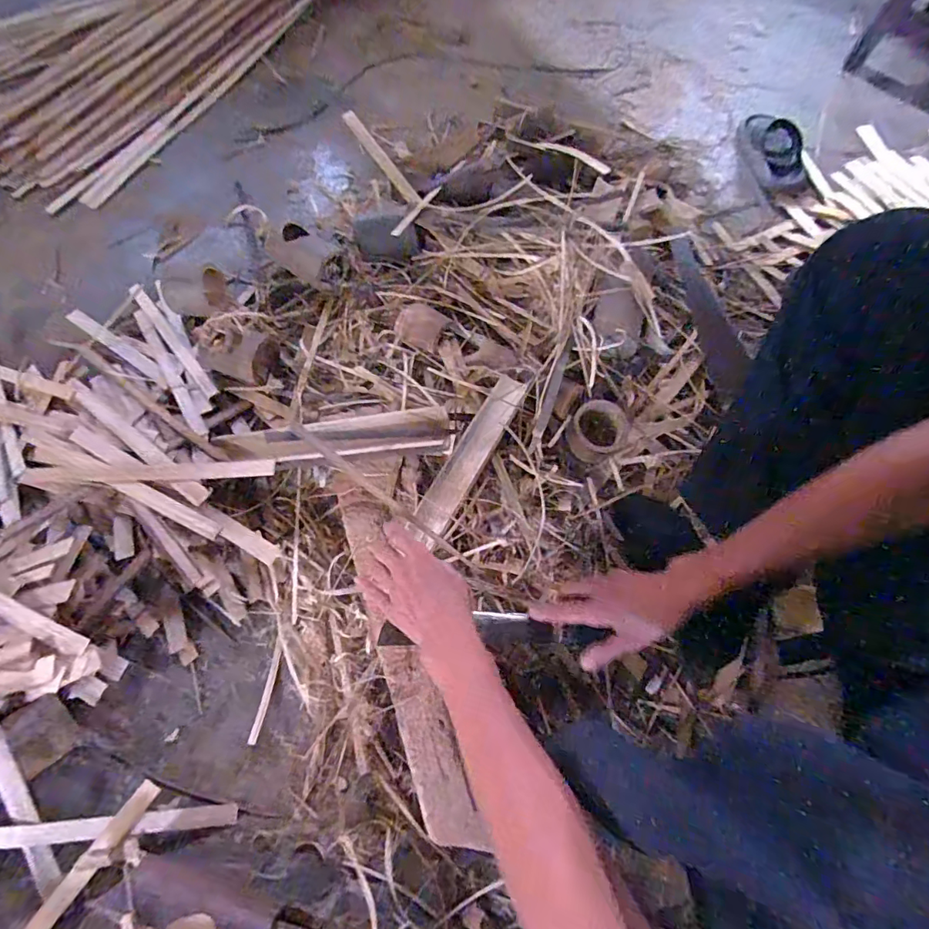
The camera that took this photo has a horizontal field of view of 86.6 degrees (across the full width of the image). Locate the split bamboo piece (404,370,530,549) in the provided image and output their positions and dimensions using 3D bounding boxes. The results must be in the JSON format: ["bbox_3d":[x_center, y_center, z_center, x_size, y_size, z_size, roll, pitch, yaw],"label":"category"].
[{"bbox_3d":[0.007,-0.012,0.660,0.046,0.031,0.258,26,66,13],"label":"split bamboo piece"}]

